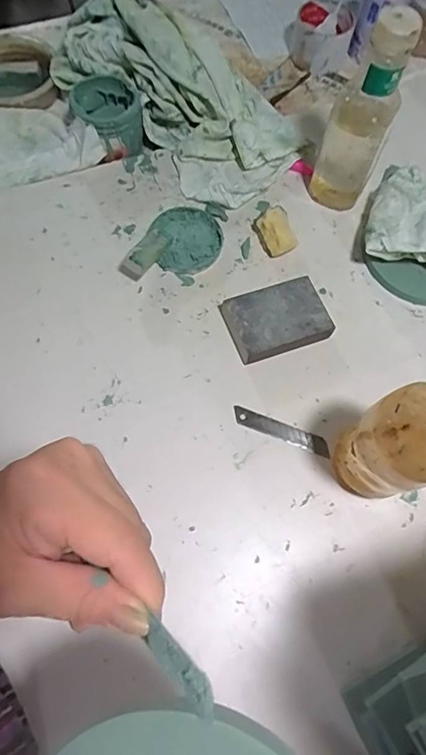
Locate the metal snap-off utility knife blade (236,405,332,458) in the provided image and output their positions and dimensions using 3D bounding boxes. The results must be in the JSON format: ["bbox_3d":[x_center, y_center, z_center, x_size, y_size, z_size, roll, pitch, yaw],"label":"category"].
[{"bbox_3d":[0.067,0.054,0.481,0.098,0.004,0.018,20,74,5],"label":"metal snap-off utility knife blade"}]

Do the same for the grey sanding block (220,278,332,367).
[{"bbox_3d":[0.066,-0.061,0.510,0.102,0.028,0.068,-19,71,-10],"label":"grey sanding block"}]

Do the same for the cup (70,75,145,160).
[{"bbox_3d":[-0.122,-0.305,0.575,0.073,0.054,0.080,1,69,-3],"label":"cup"}]

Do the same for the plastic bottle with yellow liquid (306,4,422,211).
[{"bbox_3d":[0.148,-0.258,0.499,0.061,0.198,0.052,26,70,7],"label":"plastic bottle with yellow liquid"}]

